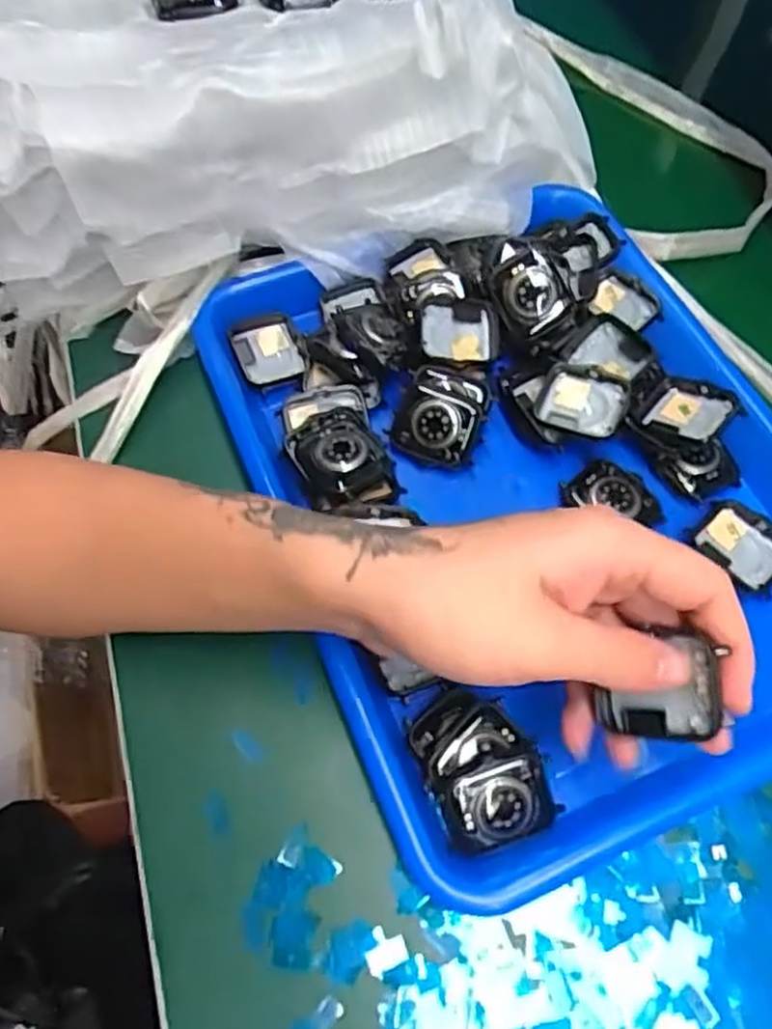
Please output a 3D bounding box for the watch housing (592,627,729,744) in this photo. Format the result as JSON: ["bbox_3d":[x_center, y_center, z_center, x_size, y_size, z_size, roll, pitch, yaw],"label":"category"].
[{"bbox_3d":[0.094,0.059,0.260,0.041,0.006,0.036,-12,78,37],"label":"watch housing"}]

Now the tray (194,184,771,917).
[{"bbox_3d":[0.070,-0.020,0.367,0.250,0.043,0.323,-21,65,-10],"label":"tray"}]

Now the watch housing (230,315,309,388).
[{"bbox_3d":[-0.064,-0.090,0.419,0.037,0.012,0.042,-22,65,-11],"label":"watch housing"}]

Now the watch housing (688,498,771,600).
[{"bbox_3d":[0.175,0.016,0.367,0.037,0.007,0.046,-32,67,-15],"label":"watch housing"}]

